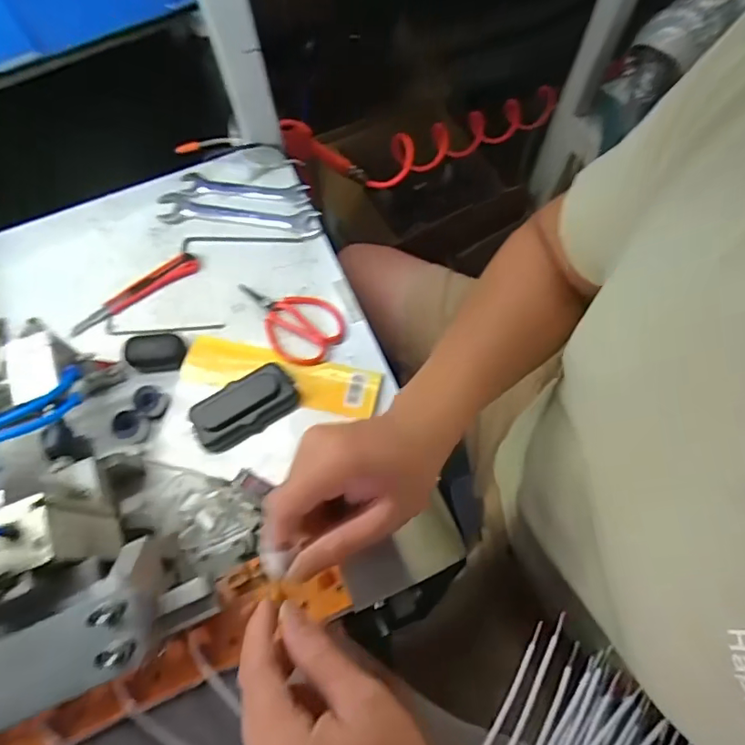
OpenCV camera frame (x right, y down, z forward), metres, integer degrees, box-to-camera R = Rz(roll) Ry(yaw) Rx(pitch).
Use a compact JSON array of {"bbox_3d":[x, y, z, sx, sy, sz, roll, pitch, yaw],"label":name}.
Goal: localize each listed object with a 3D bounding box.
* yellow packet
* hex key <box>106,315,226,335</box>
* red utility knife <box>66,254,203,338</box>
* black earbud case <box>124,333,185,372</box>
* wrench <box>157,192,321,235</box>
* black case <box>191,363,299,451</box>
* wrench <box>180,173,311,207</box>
[{"bbox_3d":[-0.096,0.004,0.536,0.204,0.012,0.054,12,69,6],"label":"yellow packet"},{"bbox_3d":[-0.229,-0.048,0.564,0.130,0.008,0.021,4,68,3],"label":"hex key"},{"bbox_3d":[-0.266,-0.088,0.571,0.153,0.012,0.024,-33,71,-11],"label":"red utility knife"},{"bbox_3d":[-0.230,-0.021,0.540,0.059,0.021,0.036,-5,68,-1],"label":"black earbud case"},{"bbox_3d":[-0.161,-0.191,0.617,0.196,0.011,0.040,5,68,4],"label":"wrench"},{"bbox_3d":[-0.128,0.034,0.511,0.102,0.024,0.051,-31,70,-11],"label":"black case"},{"bbox_3d":[-0.157,-0.224,0.630,0.160,0.010,0.030,7,68,4],"label":"wrench"}]

